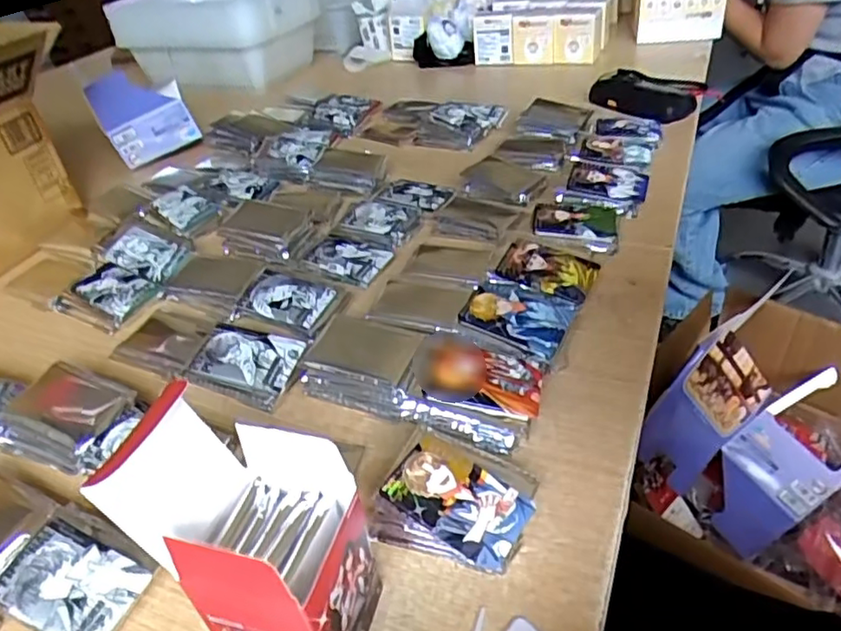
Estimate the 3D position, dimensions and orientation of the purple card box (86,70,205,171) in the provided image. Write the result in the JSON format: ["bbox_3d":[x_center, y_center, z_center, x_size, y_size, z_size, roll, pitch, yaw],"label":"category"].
[{"bbox_3d":[-0.405,-0.295,0.906,0.119,0.128,0.032,-29,37,-18],"label":"purple card box"}]

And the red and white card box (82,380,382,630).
[{"bbox_3d":[-0.082,0.120,0.314,0.100,0.145,0.074,7,40,20],"label":"red and white card box"}]

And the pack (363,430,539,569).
[{"bbox_3d":[0.023,0.118,0.387,0.092,0.043,0.071,15,43,27],"label":"pack"}]

